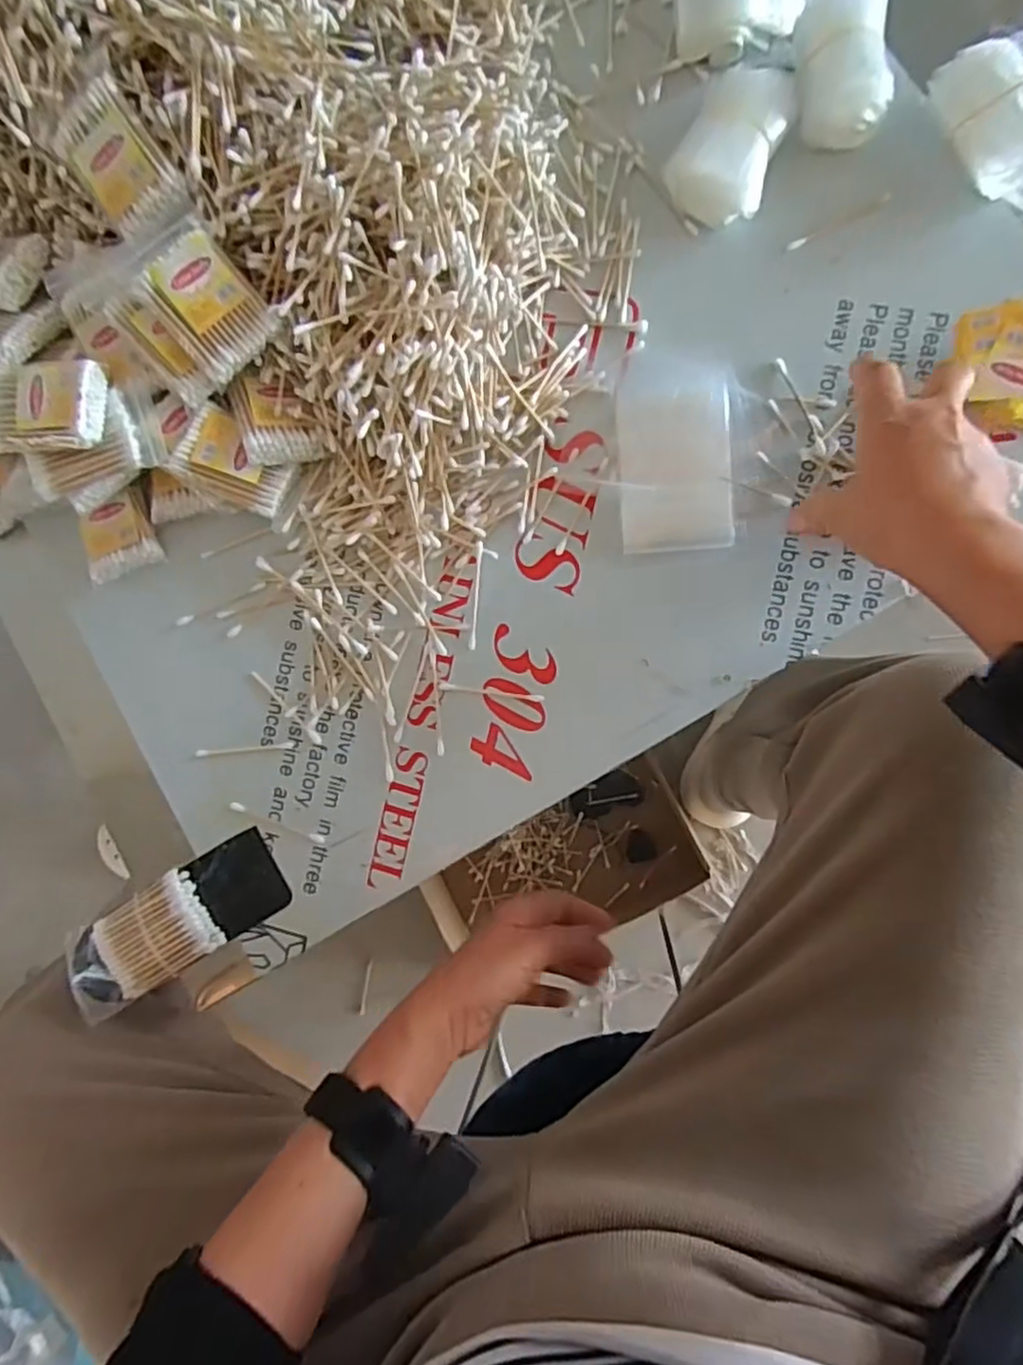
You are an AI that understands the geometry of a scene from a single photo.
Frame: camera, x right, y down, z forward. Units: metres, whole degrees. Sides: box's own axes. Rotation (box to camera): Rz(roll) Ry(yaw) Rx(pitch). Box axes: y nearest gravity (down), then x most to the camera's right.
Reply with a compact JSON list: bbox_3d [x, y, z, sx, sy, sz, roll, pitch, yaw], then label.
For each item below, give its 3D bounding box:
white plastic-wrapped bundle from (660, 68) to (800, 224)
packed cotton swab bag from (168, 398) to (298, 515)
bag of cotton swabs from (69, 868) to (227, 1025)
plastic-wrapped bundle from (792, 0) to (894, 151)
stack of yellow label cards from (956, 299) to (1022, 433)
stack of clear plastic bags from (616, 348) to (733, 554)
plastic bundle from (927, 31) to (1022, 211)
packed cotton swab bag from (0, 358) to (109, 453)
[{"bbox_3d":[0.138,-0.342,0.444,0.062,0.037,0.083,22,91,8],"label":"white plastic-wrapped bundle"},{"bbox_3d":[-0.183,-0.146,0.466,0.075,0.015,0.051,28,88,-11],"label":"packed cotton swab bag"},{"bbox_3d":[-0.262,0.185,0.484,0.111,0.014,0.062,-34,82,5],"label":"bag of cotton swabs"},{"bbox_3d":[0.204,-0.383,0.433,0.052,0.042,0.081,-8,87,7],"label":"plastic-wrapped bundle"},{"bbox_3d":[0.308,-0.192,0.422,0.055,0.022,0.083,-31,87,4],"label":"stack of yellow label cards"},{"bbox_3d":[0.106,-0.150,0.453,0.070,0.015,0.127,-2,86,8],"label":"stack of clear plastic bags"},{"bbox_3d":[0.294,-0.336,0.417,0.047,0.025,0.097,-28,83,6],"label":"plastic bundle"},{"bbox_3d":[-0.300,-0.178,0.443,0.076,0.017,0.058,2,87,9],"label":"packed cotton swab bag"}]

